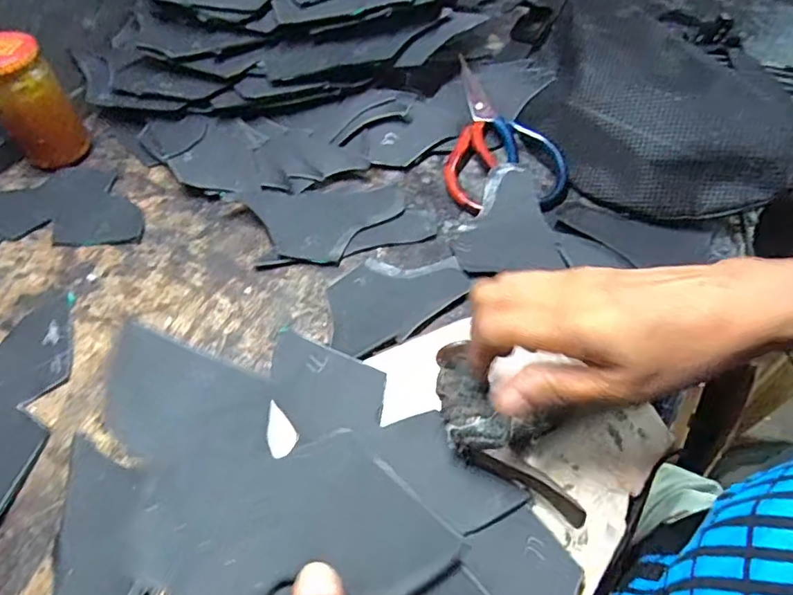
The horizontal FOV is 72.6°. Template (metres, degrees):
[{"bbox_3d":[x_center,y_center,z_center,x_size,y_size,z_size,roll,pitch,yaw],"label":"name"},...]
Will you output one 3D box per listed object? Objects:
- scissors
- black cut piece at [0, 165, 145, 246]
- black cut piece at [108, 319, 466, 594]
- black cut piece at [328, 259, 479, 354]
[{"bbox_3d":[0.092,-0.154,0.502,0.104,0.019,0.177,-5,64,-2],"label":"scissors"},{"bbox_3d":[-0.303,-0.086,0.489,0.171,0.007,0.090,5,54,7],"label":"black cut piece"},{"bbox_3d":[-0.060,0.087,0.232,0.167,0.011,0.090,28,58,4],"label":"black cut piece"},{"bbox_3d":[-0.005,-0.004,0.412,0.112,0.007,0.074,-32,57,-19],"label":"black cut piece"}]

